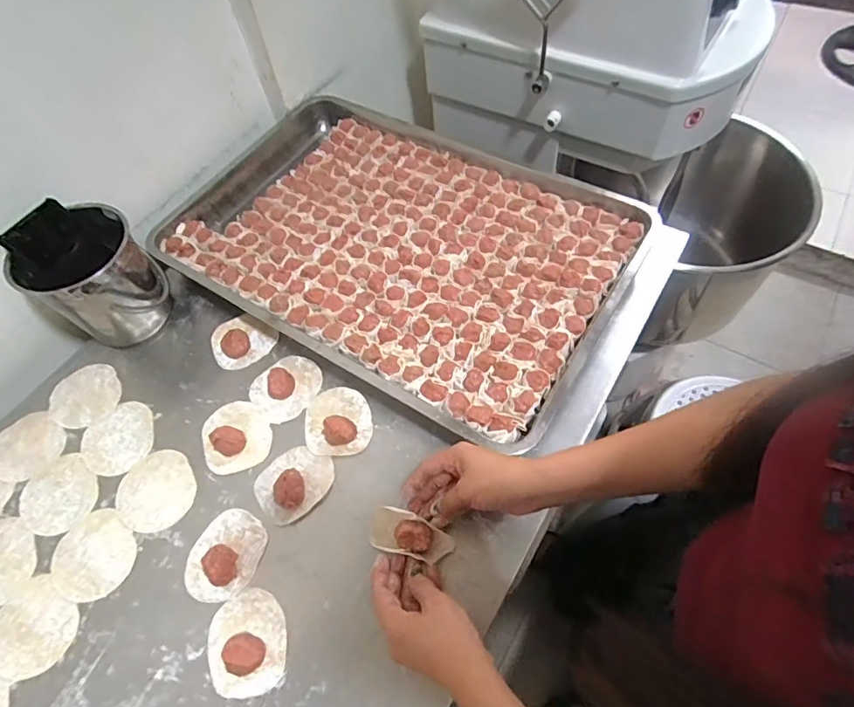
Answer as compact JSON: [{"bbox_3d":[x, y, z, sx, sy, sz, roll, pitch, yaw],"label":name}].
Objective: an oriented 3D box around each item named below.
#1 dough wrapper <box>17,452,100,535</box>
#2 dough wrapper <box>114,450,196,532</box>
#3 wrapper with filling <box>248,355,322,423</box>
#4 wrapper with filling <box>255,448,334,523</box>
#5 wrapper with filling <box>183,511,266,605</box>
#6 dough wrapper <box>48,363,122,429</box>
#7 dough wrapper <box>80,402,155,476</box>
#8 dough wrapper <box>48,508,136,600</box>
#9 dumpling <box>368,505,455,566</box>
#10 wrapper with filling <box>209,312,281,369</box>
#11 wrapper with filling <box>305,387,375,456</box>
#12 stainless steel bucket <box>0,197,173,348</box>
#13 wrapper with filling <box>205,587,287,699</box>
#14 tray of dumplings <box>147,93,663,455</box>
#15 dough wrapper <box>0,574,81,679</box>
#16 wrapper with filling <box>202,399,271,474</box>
[{"bbox_3d":[-0.408,0.157,0.552,0.089,0.004,0.078,35,68,22],"label":"dough wrapper"},{"bbox_3d":[-0.298,0.151,0.547,0.083,0.004,0.088,-2,59,4],"label":"dough wrapper"},{"bbox_3d":[-0.167,0.036,0.590,0.081,0.023,0.071,-40,64,-18],"label":"wrapper with filling"},{"bbox_3d":[-0.144,0.134,0.529,0.066,0.021,0.082,38,69,24],"label":"wrapper with filling"},{"bbox_3d":[-0.203,0.198,0.494,0.070,0.025,0.085,21,63,16],"label":"wrapper with filling"},{"bbox_3d":[-0.422,0.051,0.614,0.083,0.004,0.084,-2,59,4],"label":"dough wrapper"},{"bbox_3d":[-0.358,0.098,0.581,0.081,0.004,0.082,-2,59,4],"label":"dough wrapper"},{"bbox_3d":[-0.345,0.209,0.514,0.087,0.004,0.080,-2,59,4],"label":"dough wrapper"},{"bbox_3d":[-0.020,0.176,0.484,0.085,0.032,0.035,13,61,19],"label":"dumpling"},{"bbox_3d":[-0.236,-0.018,0.636,0.078,0.013,0.077,-2,59,4],"label":"wrapper with filling"},{"bbox_3d":[-0.101,0.072,0.564,0.074,0.019,0.082,-7,59,0],"label":"wrapper with filling"},{"bbox_3d":[-0.393,-0.089,0.605,0.124,0.151,0.128,-2,59,4],"label":"stainless steel bucket"},{"bbox_3d":[-0.168,0.262,0.454,0.071,0.024,0.084,-15,59,-4],"label":"wrapper with filling"},{"bbox_3d":[-0.056,-0.158,0.684,0.616,0.048,0.394,29,66,20],"label":"tray of dumplings"},{"bbox_3d":[-0.384,0.268,0.483,0.087,0.004,0.077,29,65,20],"label":"dough wrapper"},{"bbox_3d":[-0.219,0.090,0.565,0.075,0.017,0.084,-24,60,-9],"label":"wrapper with filling"}]

